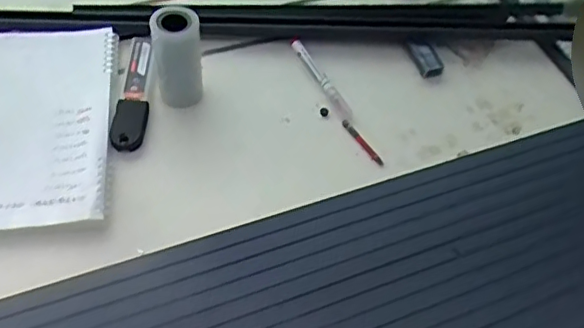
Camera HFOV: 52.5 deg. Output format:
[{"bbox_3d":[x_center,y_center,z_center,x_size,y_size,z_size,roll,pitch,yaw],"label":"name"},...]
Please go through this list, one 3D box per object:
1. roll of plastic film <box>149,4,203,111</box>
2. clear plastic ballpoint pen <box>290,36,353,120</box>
[{"bbox_3d":[-0.117,-0.112,0.613,0.049,0.090,0.051,-10,58,-11],"label":"roll of plastic film"},{"bbox_3d":[0.033,-0.099,0.676,0.014,0.013,0.122,-26,63,-20],"label":"clear plastic ballpoint pen"}]

